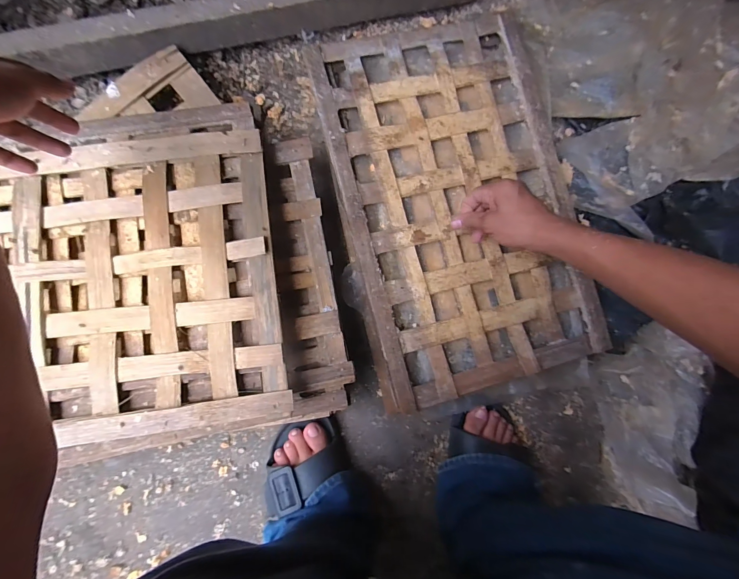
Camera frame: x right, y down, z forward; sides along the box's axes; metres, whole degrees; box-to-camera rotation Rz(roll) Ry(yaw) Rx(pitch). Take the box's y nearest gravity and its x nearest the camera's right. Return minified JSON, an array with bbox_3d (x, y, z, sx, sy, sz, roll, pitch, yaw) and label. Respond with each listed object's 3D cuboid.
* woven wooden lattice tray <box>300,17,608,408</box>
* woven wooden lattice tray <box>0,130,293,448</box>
[{"bbox_3d":[0.133,-0.135,0.511,0.357,0.058,0.570,-12,87,-5],"label":"woven wooden lattice tray"},{"bbox_3d":[-0.285,-0.006,0.409,0.331,0.034,0.351,-8,86,-4],"label":"woven wooden lattice tray"}]

